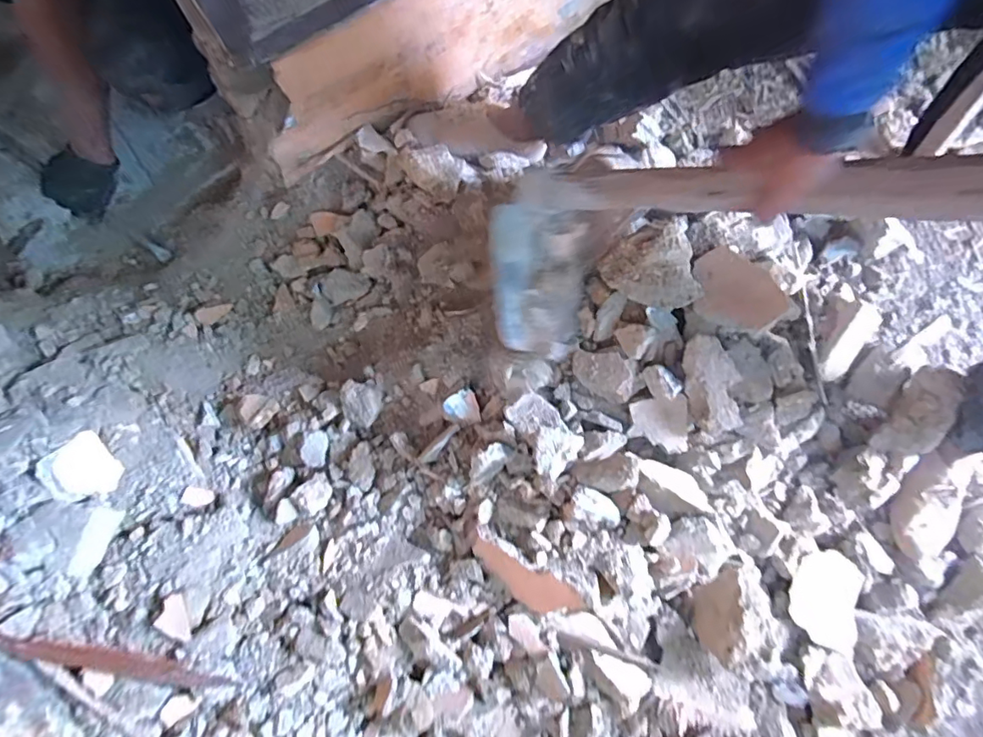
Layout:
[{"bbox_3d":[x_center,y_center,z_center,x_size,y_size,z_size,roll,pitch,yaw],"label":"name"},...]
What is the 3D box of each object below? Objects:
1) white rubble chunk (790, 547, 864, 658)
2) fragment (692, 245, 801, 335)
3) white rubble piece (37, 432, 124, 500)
[{"bbox_3d":[0.541,0.369,0.866,0.113,0.035,0.136,29,80,6],"label":"white rubble chunk"},{"bbox_3d":[0.333,-0.105,0.737,0.113,0.027,0.142,-14,55,-2],"label":"fragment"},{"bbox_3d":[-0.618,0.153,0.798,0.035,0.093,0.094,-30,93,32],"label":"white rubble piece"}]

